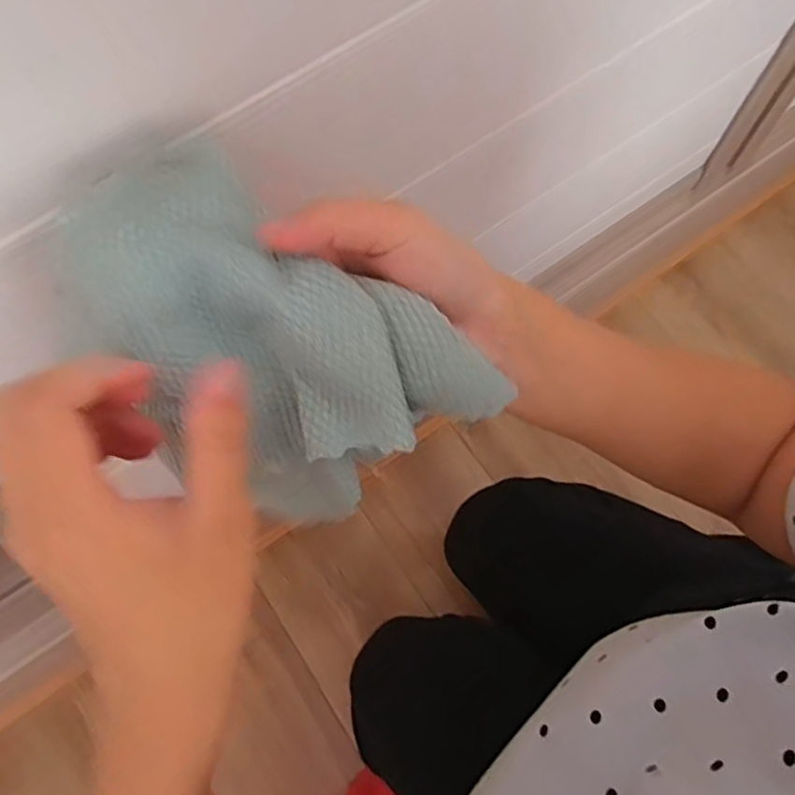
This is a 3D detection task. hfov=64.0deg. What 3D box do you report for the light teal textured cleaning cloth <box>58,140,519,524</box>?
[{"bbox_3d":[-0.052,-0.016,0.257,0.162,0.085,0.097,35,78,11],"label":"light teal textured cleaning cloth"}]

